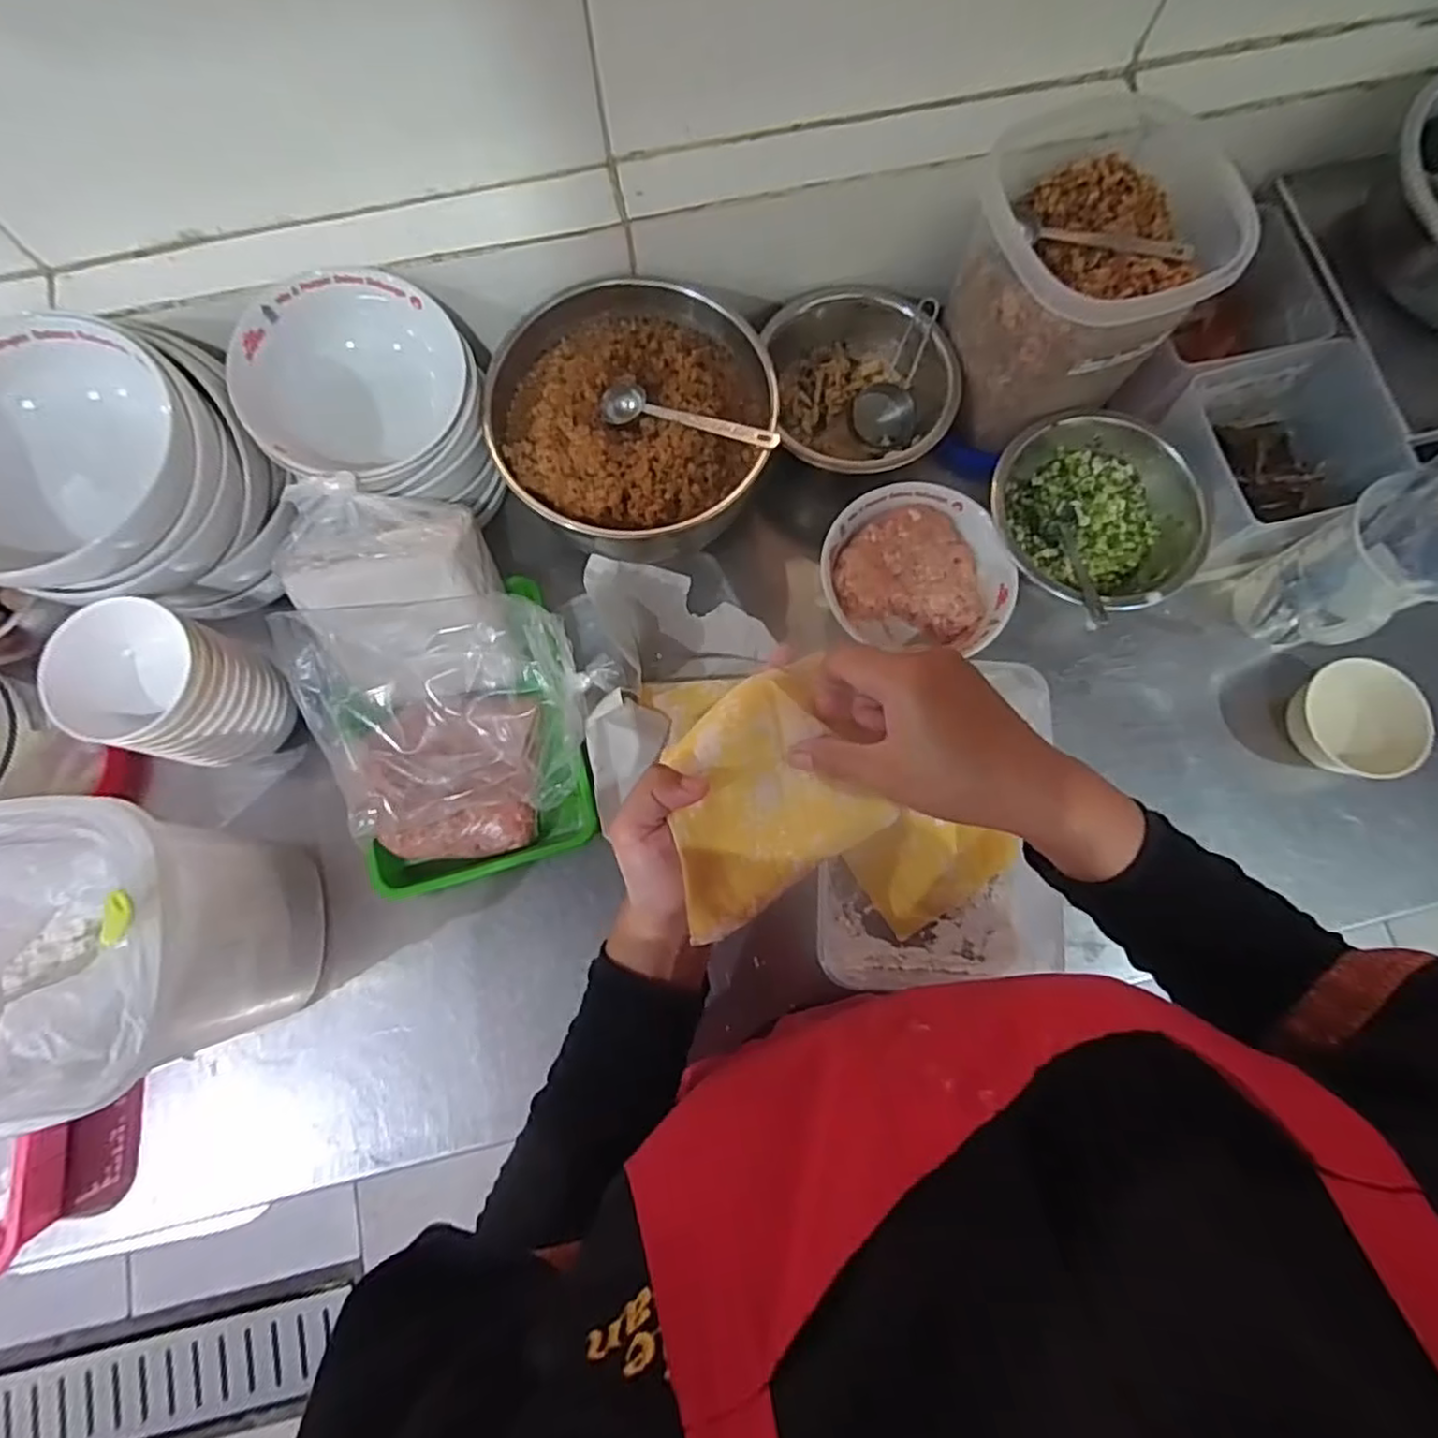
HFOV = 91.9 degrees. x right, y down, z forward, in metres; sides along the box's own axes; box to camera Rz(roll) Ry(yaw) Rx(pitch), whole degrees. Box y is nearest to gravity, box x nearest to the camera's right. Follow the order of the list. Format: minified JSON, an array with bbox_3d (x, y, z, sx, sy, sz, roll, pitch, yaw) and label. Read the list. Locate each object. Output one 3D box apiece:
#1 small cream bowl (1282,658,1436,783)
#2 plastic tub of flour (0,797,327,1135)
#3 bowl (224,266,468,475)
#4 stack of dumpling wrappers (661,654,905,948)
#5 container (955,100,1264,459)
[{"bbox_3d":[0.489,0.003,0.539,0.091,0.054,0.086,0,78,0],"label":"small cream bowl"},{"bbox_3d":[-0.367,0.142,0.441,0.153,0.202,0.152,0,78,0],"label":"plastic tub of flour"},{"bbox_3d":[-0.257,-0.238,0.496,0.130,0.066,0.145,40,81,8],"label":"bowl"},{"bbox_3d":[0.017,0.041,0.356,0.110,0.025,0.102,-34,103,-14],"label":"stack of dumpling wrappers"},{"bbox_3d":[0.264,-0.341,0.532,0.164,0.143,0.174,-17,79,-4],"label":"container"}]

